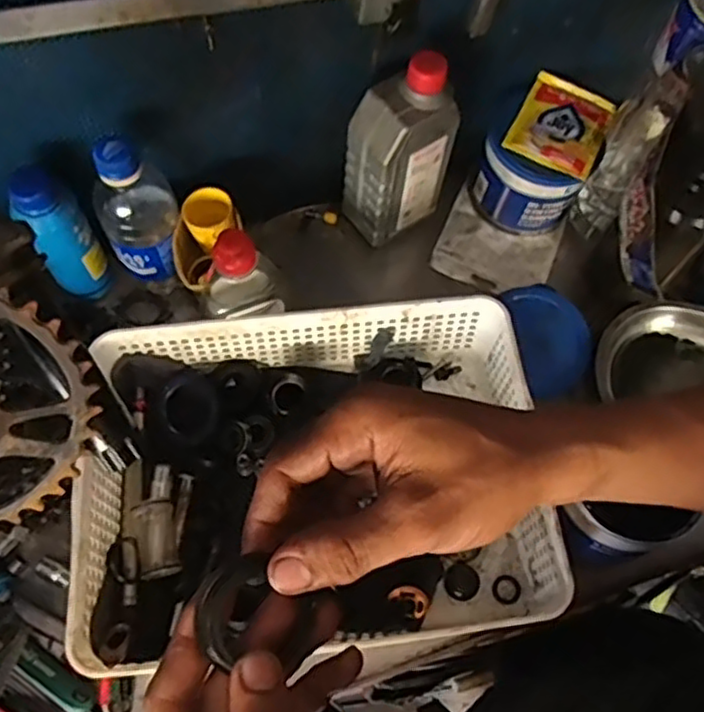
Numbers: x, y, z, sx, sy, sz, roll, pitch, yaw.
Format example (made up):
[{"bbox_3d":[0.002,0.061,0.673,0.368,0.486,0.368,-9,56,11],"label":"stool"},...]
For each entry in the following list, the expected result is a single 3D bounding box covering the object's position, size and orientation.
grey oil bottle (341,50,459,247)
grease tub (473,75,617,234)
[{"bbox_3d":[0.042,-0.178,0.597,0.081,0.167,0.057,-34,70,-17],"label":"grey oil bottle"},{"bbox_3d":[0.178,-0.188,0.658,0.092,0.093,0.110,26,66,10],"label":"grease tub"}]

